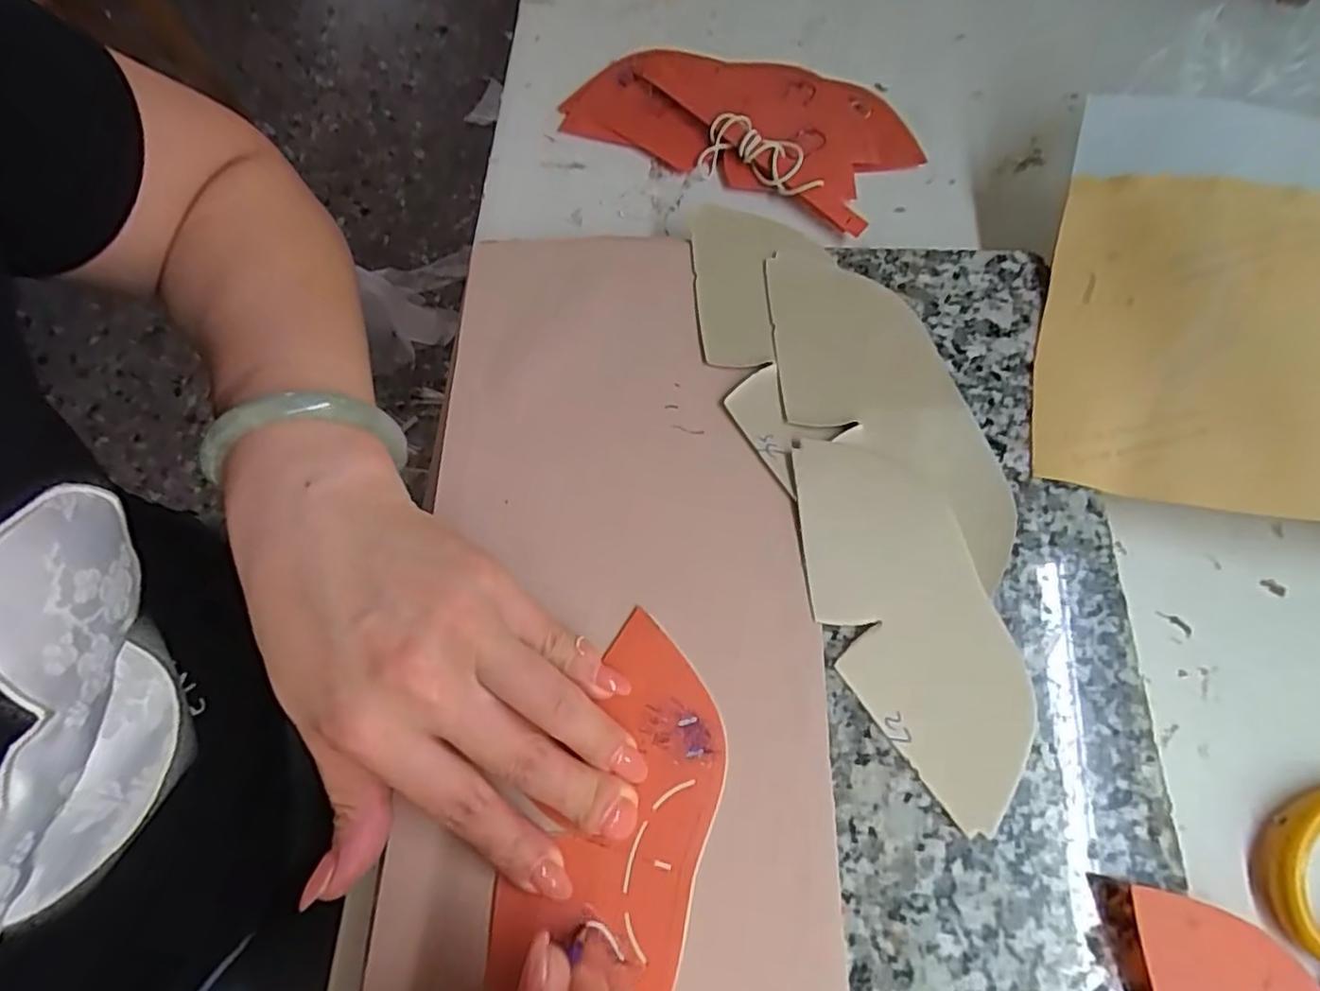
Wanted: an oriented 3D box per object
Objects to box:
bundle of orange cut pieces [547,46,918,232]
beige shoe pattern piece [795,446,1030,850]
[{"bbox_3d":[0.049,-0.219,0.380,0.185,0.022,0.102,26,72,10],"label":"bundle of orange cut pieces"},{"bbox_3d":[0.097,0.046,0.261,0.063,0.004,0.149,-17,72,-6],"label":"beige shoe pattern piece"}]

